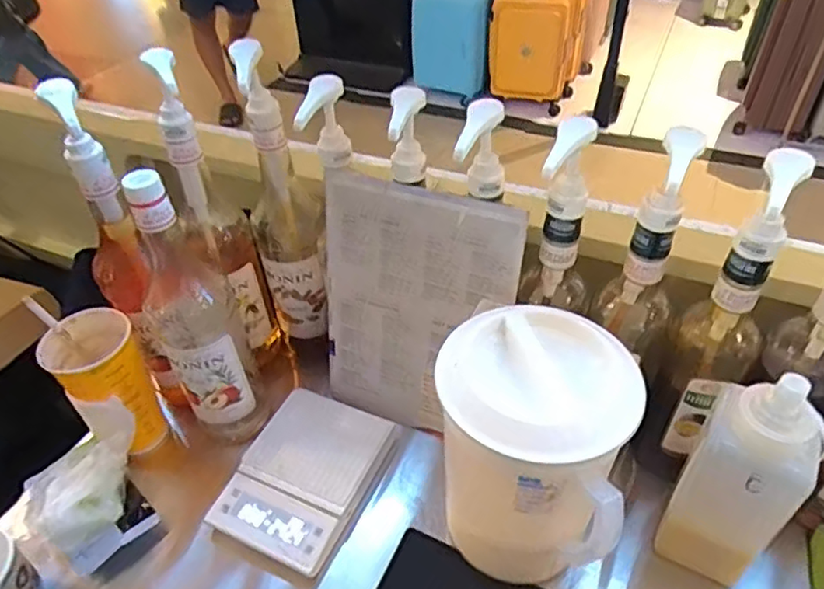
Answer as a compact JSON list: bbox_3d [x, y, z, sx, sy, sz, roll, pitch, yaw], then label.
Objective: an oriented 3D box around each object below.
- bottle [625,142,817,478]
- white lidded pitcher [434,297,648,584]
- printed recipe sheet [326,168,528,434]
[{"bbox_3d":[0.264,0.056,0.541,0.067,0.396,0.079,26,51,28],"label":"bottle"},{"bbox_3d":[0.106,0.142,0.538,0.159,0.225,0.144,17,47,21],"label":"white lidded pitcher"},{"bbox_3d":[0.002,0.025,0.632,0.198,0.292,0.009,14,32,14],"label":"printed recipe sheet"}]

